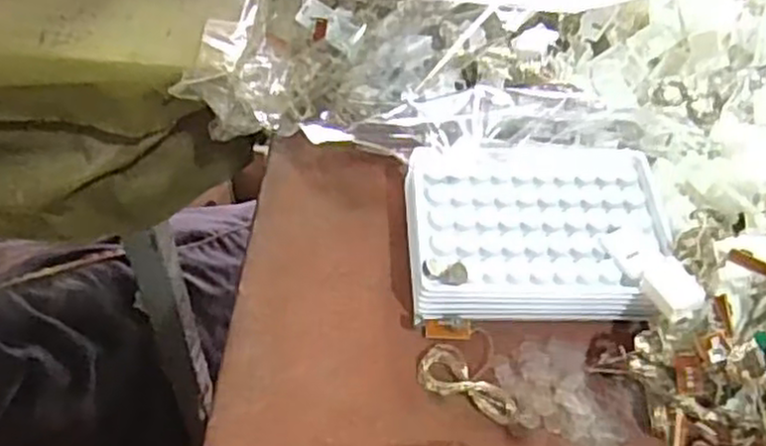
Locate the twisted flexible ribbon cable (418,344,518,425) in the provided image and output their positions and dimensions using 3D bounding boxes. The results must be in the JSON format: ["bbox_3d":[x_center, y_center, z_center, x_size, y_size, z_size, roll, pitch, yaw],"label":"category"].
[{"bbox_3d":[0.040,0.076,0.349,0.051,0.008,0.022,29,55,19],"label":"twisted flexible ribbon cable"}]

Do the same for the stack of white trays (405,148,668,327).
[{"bbox_3d":[0.079,0.002,0.394,0.131,0.028,0.108,3,51,-1],"label":"stack of white trays"}]

